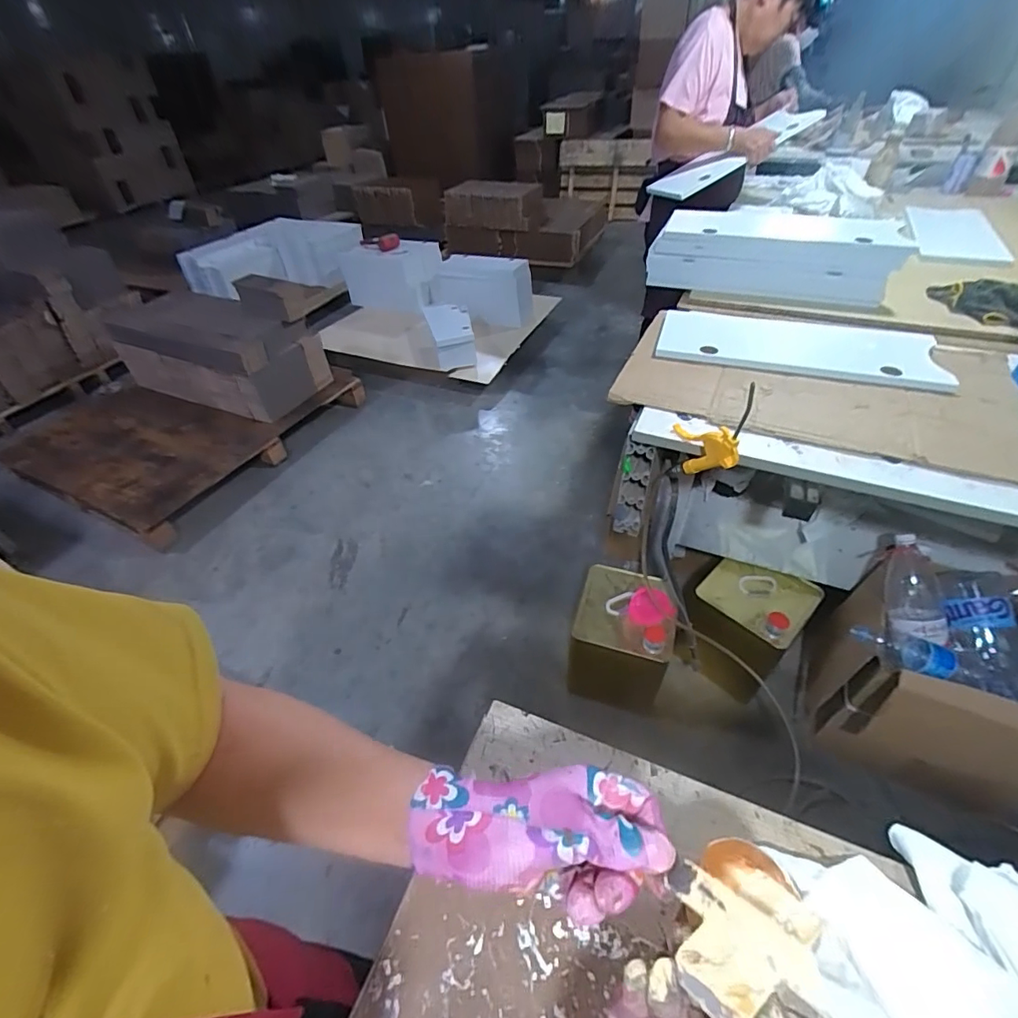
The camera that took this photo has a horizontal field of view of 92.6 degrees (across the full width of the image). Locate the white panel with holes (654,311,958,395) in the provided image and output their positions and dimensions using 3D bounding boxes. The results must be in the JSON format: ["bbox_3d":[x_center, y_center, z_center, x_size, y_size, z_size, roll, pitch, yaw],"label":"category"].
[{"bbox_3d":[0.549,-0.313,0.937,0.488,0.020,0.214,14,46,15],"label":"white panel with holes"}]

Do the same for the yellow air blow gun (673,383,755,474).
[{"bbox_3d":[0.300,-0.108,0.692,0.029,0.199,0.092,-11,78,-10],"label":"yellow air blow gun"}]

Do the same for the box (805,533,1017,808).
[{"bbox_3d":[0.914,0.352,0.979,0.461,0.418,0.332,23,50,26],"label":"box"}]

